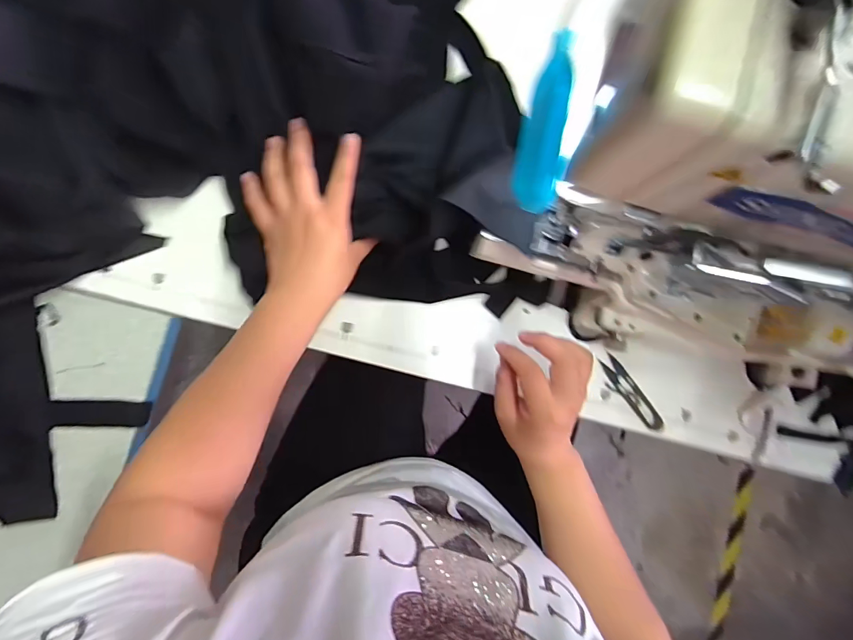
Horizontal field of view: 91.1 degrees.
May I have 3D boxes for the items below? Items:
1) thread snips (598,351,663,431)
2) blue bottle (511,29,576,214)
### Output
[{"bbox_3d":[0.227,0.082,0.467,0.025,0.011,0.097,-38,92,-6],"label":"thread snips"},{"bbox_3d":[0.063,-0.103,0.223,0.020,0.021,0.086,5,108,-6],"label":"blue bottle"}]

